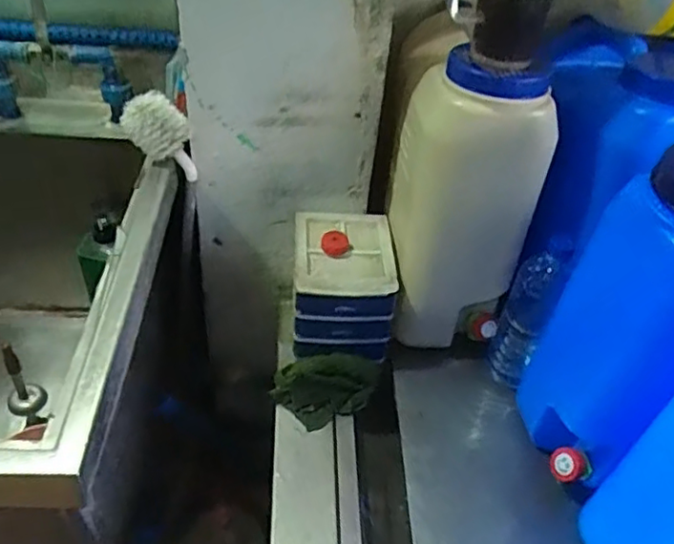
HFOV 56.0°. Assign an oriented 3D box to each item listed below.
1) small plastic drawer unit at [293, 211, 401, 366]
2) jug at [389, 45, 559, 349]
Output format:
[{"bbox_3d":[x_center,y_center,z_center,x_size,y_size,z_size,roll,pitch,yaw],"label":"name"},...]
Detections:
[{"bbox_3d":[0.008,0.018,0.931,0.140,0.142,0.172,2,43,-5],"label":"small plastic drawer unit"},{"bbox_3d":[0.163,-0.080,0.836,0.153,0.375,0.135,-5,44,-12],"label":"jug"}]

